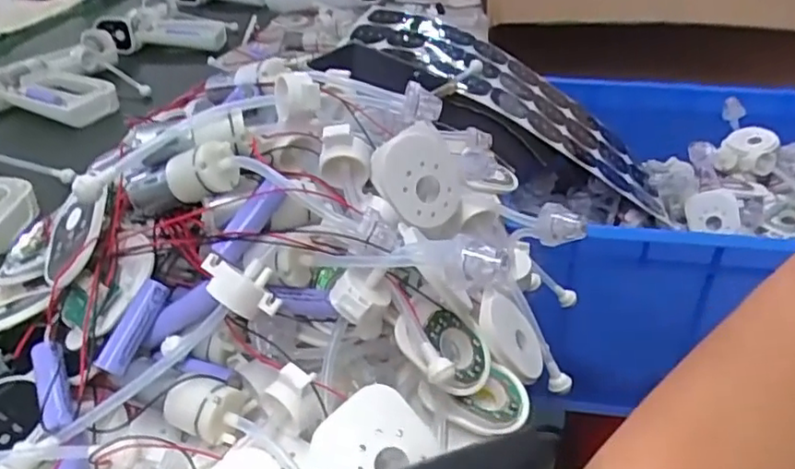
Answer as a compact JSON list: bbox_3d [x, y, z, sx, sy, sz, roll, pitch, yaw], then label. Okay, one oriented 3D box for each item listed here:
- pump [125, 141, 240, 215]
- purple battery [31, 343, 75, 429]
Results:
[{"bbox_3d":[-0.116,-0.028,0.336,0.064,0.025,0.022,-15,28,19],"label":"pump"},{"bbox_3d":[-0.170,0.076,0.313,0.014,0.014,0.049,-16,53,-25],"label":"purple battery"}]

